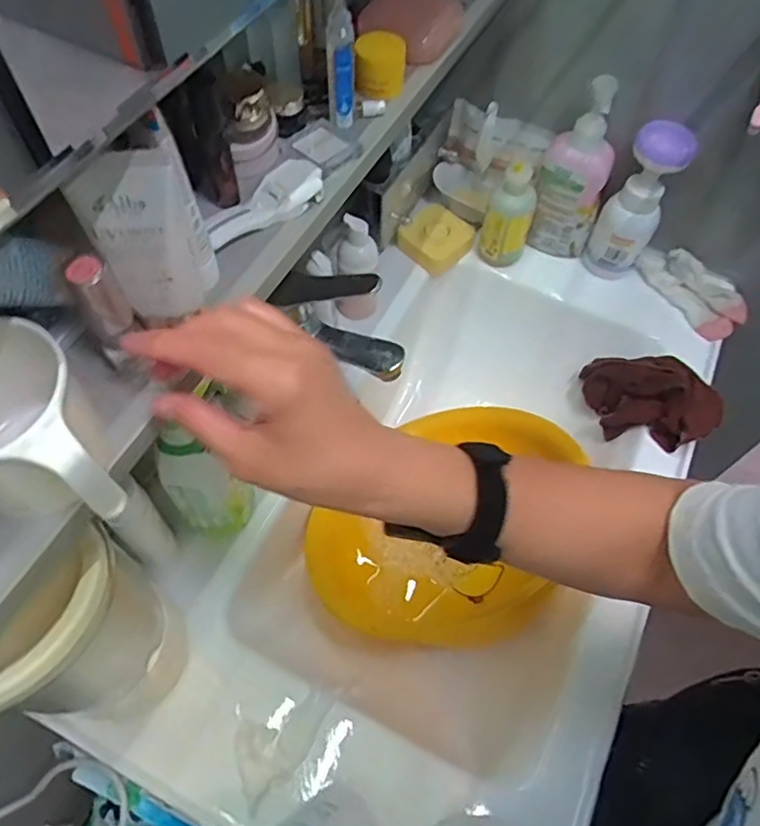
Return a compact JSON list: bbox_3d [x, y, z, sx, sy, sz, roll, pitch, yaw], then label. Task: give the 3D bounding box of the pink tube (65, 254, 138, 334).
[{"bbox_3d":[-0.142,-0.060,0.316,0.019,0.042,0.016,-25,64,-16],"label":"pink tube"}]

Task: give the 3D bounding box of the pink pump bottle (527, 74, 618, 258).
[{"bbox_3d":[0.242,-0.291,0.757,0.083,0.204,0.059,18,61,8],"label":"pink pump bottle"}]

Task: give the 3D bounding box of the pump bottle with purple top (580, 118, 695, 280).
[{"bbox_3d":[0.311,-0.249,0.758,0.068,0.186,0.073,23,62,10],"label":"pump bottle with purple top"}]

